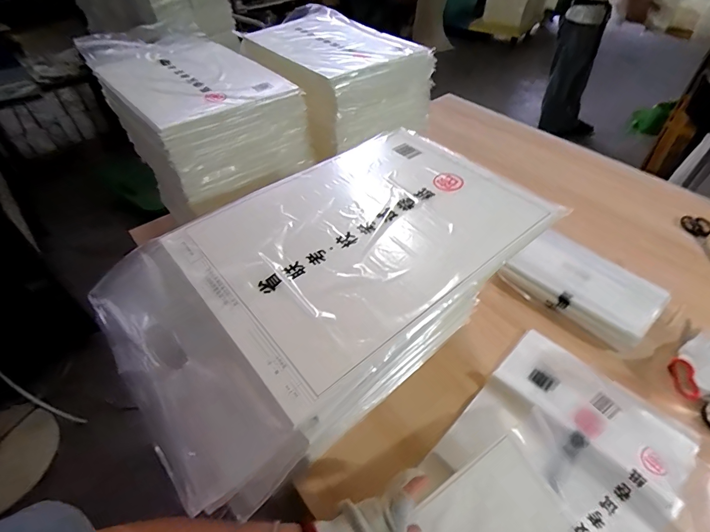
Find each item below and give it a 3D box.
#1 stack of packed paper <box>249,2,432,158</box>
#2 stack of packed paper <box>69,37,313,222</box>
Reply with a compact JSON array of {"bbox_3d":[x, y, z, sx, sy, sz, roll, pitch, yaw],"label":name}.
[{"bbox_3d":[-0.077,-0.497,0.970,0.298,0.193,0.481,-30,54,-24],"label":"stack of packed paper"},{"bbox_3d":[-0.355,-0.362,0.855,0.325,0.157,0.504,-26,52,-21],"label":"stack of packed paper"}]

